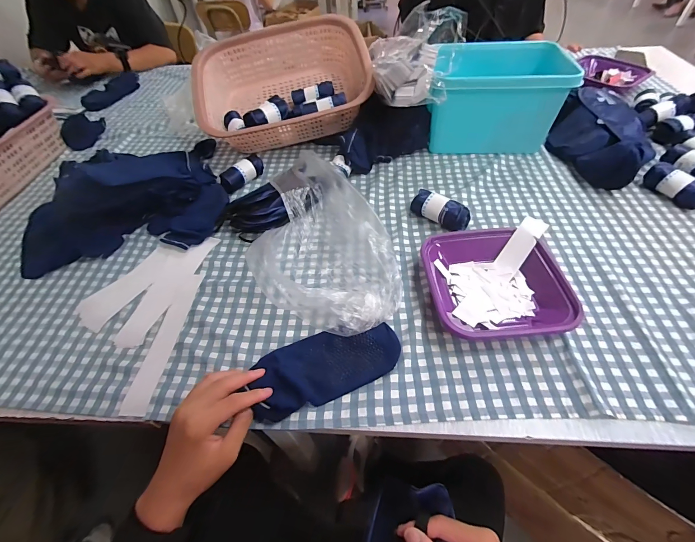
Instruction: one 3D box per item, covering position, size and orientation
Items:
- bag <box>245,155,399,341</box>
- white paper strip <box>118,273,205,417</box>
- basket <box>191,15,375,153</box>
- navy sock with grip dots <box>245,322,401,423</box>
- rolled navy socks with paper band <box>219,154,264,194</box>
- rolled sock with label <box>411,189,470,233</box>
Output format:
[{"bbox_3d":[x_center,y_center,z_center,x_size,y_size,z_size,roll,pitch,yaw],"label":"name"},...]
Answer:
[{"bbox_3d":[-0.058,-0.064,0.532,0.221,0.046,0.389,-19,53,-10],"label":"bag"},{"bbox_3d":[-0.255,0.090,0.453,0.038,0.005,0.213,-1,52,7],"label":"white paper strip"},{"bbox_3d":[-0.139,-0.422,0.735,0.385,0.130,0.277,-14,69,-1],"label":"basket"},{"bbox_3d":[-0.026,0.117,0.409,0.185,0.020,0.083,-17,53,-14],"label":"navy sock with grip dots"},{"bbox_3d":[-0.215,-0.199,0.659,0.031,0.050,0.097,31,60,25],"label":"rolled navy socks with paper band"},{"bbox_3d":[0.157,-0.100,0.557,0.099,0.046,0.042,28,59,23],"label":"rolled sock with label"}]

